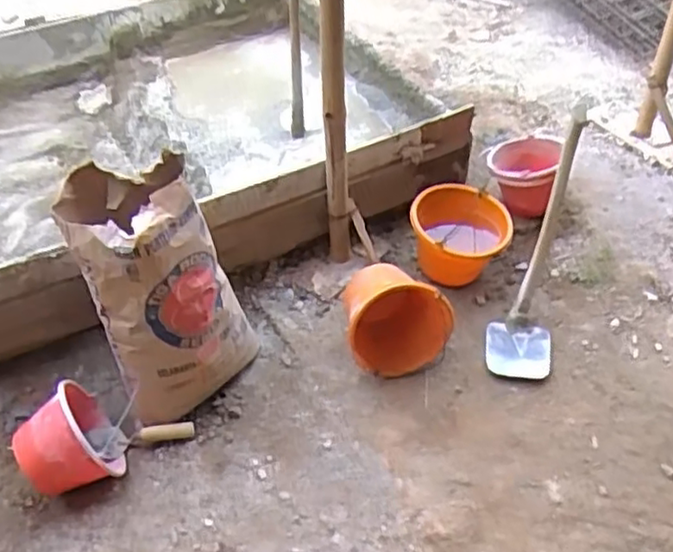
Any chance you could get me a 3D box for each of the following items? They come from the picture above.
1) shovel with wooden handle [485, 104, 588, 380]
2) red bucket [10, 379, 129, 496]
[{"bbox_3d":[0.491,-0.063,1.609,0.170,0.646,0.296,15,47,15],"label":"shovel with wooden handle"},{"bbox_3d":[-0.615,0.384,1.565,0.211,0.185,0.237,-30,52,-26],"label":"red bucket"}]

